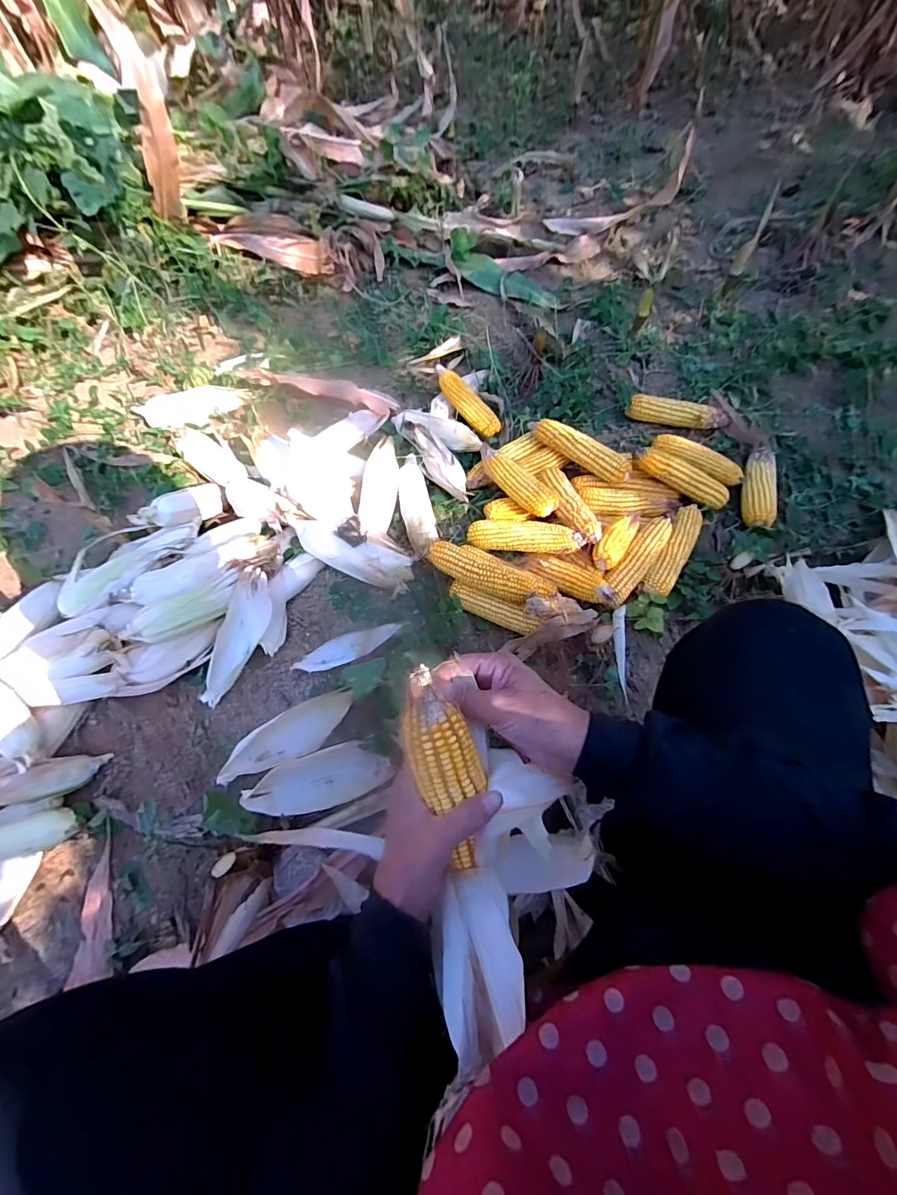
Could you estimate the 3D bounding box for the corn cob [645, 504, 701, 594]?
[{"bbox_3d":[0.404,-0.083,0.797,0.052,0.038,0.190,28,69,15],"label":"corn cob"}]

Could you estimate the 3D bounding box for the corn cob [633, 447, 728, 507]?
[{"bbox_3d":[0.445,-0.229,0.847,0.203,0.041,0.041,25,68,-9],"label":"corn cob"}]

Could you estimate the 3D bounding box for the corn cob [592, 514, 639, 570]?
[{"bbox_3d":[0.295,-0.103,0.773,0.046,0.035,0.118,35,71,17],"label":"corn cob"}]

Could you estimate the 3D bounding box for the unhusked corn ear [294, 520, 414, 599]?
[{"bbox_3d":[-0.174,-0.074,0.801,0.229,0.060,0.070,22,68,11],"label":"unhusked corn ear"}]

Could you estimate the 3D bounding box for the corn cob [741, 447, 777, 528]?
[{"bbox_3d":[0.602,-0.214,0.872,0.057,0.041,0.191,14,67,7],"label":"corn cob"}]

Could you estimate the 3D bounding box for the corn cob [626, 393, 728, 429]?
[{"bbox_3d":[0.492,-0.395,0.959,0.209,0.047,0.040,11,67,6],"label":"corn cob"}]

